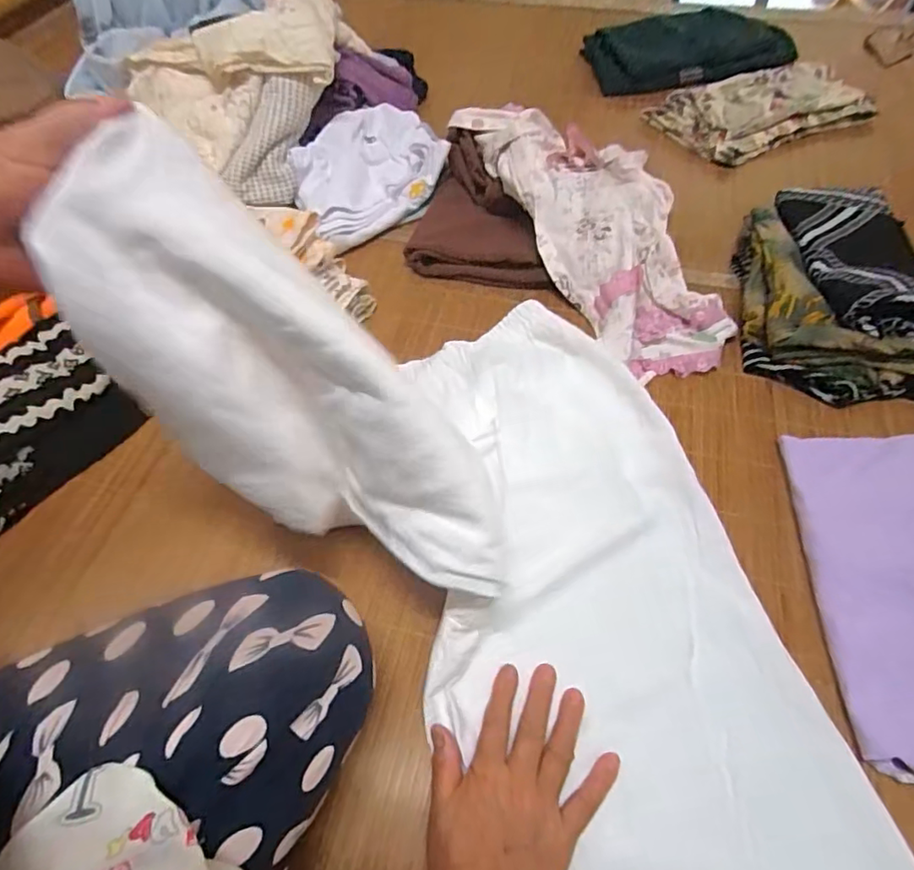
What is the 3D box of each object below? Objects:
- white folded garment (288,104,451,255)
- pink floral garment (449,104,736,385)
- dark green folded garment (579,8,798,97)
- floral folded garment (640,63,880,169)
[{"bbox_3d":[-0.125,-0.382,0.808,0.181,0.063,0.286,29,61,21],"label":"white folded garment"},{"bbox_3d":[0.190,-0.289,0.703,0.213,0.075,0.488,-20,69,-16],"label":"pink floral garment"},{"bbox_3d":[0.433,-0.729,1.047,0.384,0.056,0.217,-12,56,-6],"label":"dark green folded garment"},{"bbox_3d":[0.508,-0.548,0.930,0.363,0.049,0.209,-20,57,-11],"label":"floral folded garment"}]

